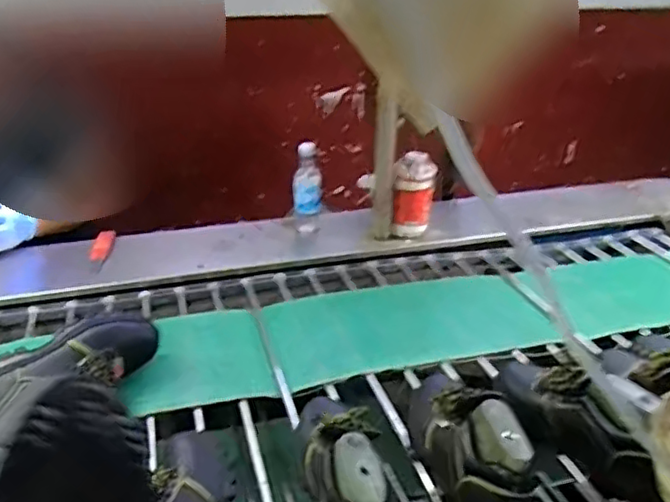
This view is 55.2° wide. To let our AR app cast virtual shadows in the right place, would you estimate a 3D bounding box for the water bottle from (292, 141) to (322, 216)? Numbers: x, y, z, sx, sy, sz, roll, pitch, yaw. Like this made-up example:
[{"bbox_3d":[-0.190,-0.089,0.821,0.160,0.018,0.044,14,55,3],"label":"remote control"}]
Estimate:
[{"bbox_3d":[-0.066,-0.170,1.535,0.067,0.167,0.053,-2,27,-3],"label":"water bottle"}]

